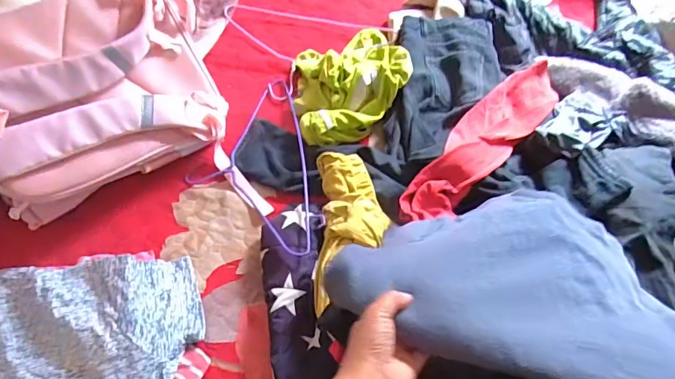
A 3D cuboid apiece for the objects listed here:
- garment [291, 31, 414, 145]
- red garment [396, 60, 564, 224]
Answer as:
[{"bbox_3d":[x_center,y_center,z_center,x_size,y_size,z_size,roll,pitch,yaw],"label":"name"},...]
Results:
[{"bbox_3d":[0.021,-0.223,0.922,0.225,0.109,0.281,-11,64,-8],"label":"garment"},{"bbox_3d":[0.267,-0.098,0.815,0.116,0.053,0.452,41,68,16],"label":"red garment"}]

